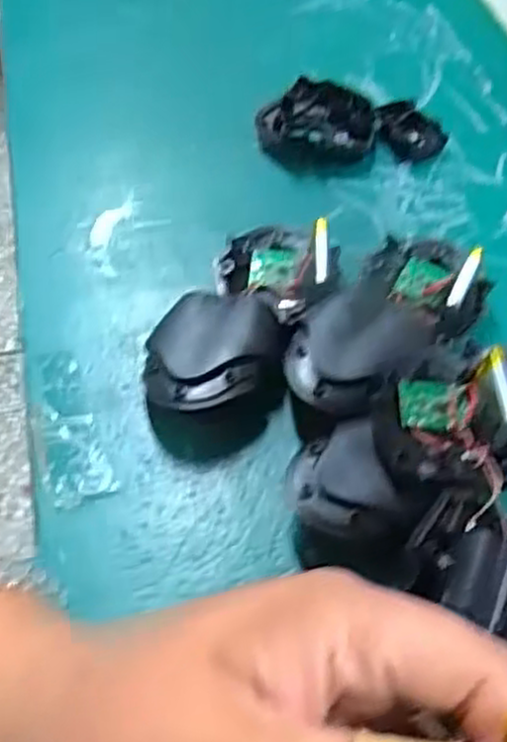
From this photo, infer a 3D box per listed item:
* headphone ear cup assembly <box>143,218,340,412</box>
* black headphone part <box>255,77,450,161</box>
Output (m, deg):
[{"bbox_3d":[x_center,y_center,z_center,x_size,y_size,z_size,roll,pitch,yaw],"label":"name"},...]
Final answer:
[{"bbox_3d":[-0.003,-0.023,0.326,0.051,0.028,0.112,24,56,16],"label":"headphone ear cup assembly"},{"bbox_3d":[0.051,-0.128,0.413,0.095,0.018,0.046,7,53,4],"label":"black headphone part"}]

